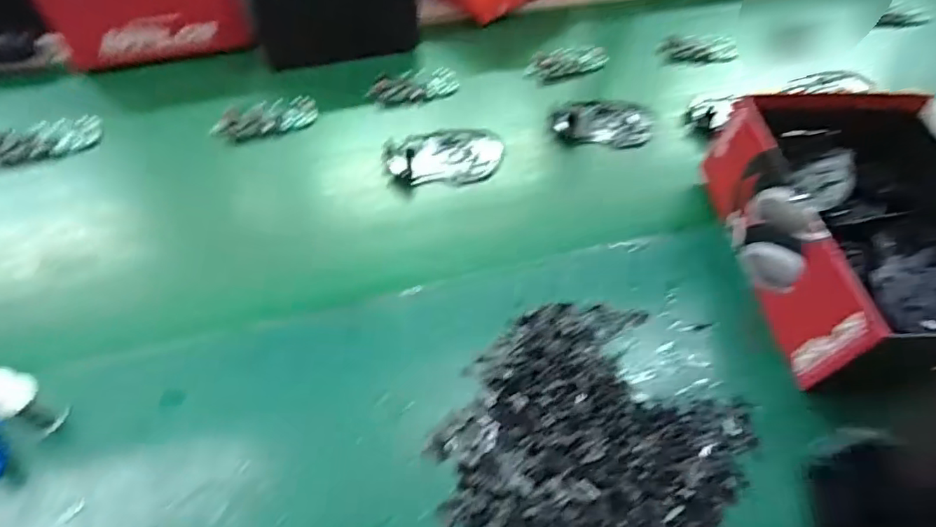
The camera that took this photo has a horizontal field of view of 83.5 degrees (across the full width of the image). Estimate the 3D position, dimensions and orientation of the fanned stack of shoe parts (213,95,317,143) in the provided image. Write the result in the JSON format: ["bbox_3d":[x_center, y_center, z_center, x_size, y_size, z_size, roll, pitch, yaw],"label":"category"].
[{"bbox_3d":[-0.207,-0.151,0.541,0.103,0.015,0.043,-21,57,-18],"label":"fanned stack of shoe parts"}]

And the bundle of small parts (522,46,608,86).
[{"bbox_3d":[0.121,-0.242,0.633,0.102,0.021,0.040,-19,57,-16],"label":"bundle of small parts"}]

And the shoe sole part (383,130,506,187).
[{"bbox_3d":[-0.023,-0.107,0.527,0.117,0.013,0.067,-7,54,-8],"label":"shoe sole part"}]

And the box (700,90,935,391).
[{"bbox_3d":[0.333,-0.037,0.441,0.191,0.092,0.259,-2,54,-4],"label":"box"}]

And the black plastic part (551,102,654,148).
[{"bbox_3d":[0.149,-0.151,0.573,0.112,0.016,0.065,-8,54,-9],"label":"black plastic part"}]

